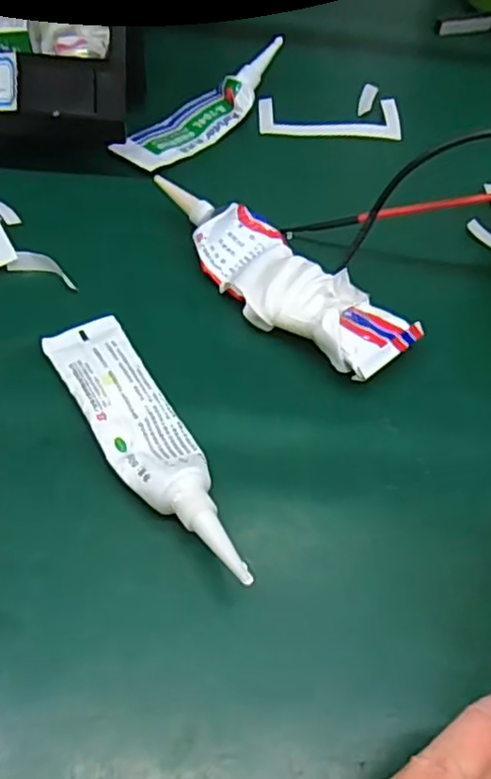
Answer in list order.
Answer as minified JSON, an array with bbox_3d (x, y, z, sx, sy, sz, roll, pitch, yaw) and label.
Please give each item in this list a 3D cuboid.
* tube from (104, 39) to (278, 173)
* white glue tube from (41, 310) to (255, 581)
[{"bbox_3d":[-0.024,-0.190,0.448,0.034,0.030,0.144,37,61,20],"label":"tube"},{"bbox_3d":[-0.043,0.020,0.290,0.036,0.021,0.151,-25,60,-20],"label":"white glue tube"}]

